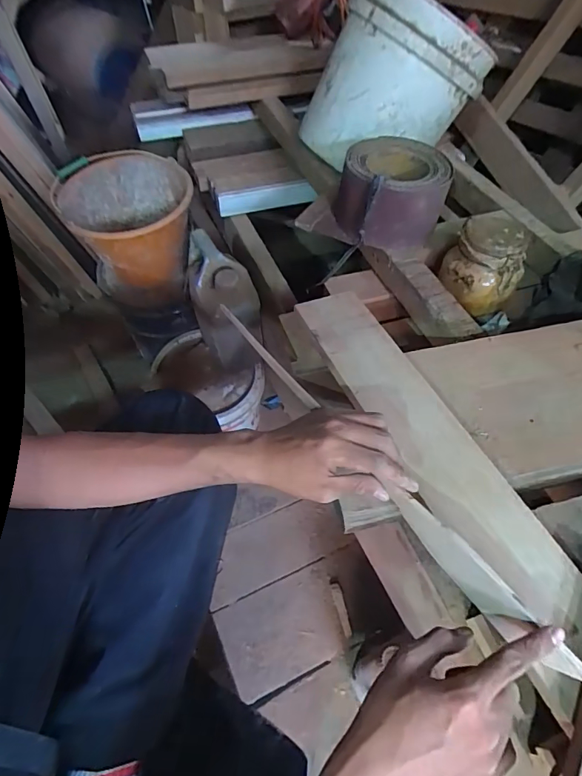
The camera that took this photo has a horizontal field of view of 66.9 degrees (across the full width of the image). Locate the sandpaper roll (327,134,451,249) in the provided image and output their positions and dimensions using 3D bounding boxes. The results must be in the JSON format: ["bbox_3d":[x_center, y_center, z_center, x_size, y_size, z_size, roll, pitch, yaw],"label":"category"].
[{"bbox_3d":[0.173,-0.330,0.771,0.166,0.134,0.172,-11,53,-9],"label":"sandpaper roll"}]

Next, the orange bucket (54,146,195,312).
[{"bbox_3d":[-0.378,-0.382,1.081,0.287,0.240,0.305,0,52,0],"label":"orange bucket"}]

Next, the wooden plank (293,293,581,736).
[{"bbox_3d":[0.173,0.119,0.399,0.089,0.015,0.646,-19,54,-15],"label":"wooden plank"}]

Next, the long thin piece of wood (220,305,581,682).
[{"bbox_3d":[0.063,0.063,0.408,0.018,0.033,0.435,-31,60,-22],"label":"long thin piece of wood"}]

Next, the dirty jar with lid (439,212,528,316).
[{"bbox_3d":[0.306,-0.198,0.706,0.121,0.110,0.099,31,58,21],"label":"dirty jar with lid"}]

